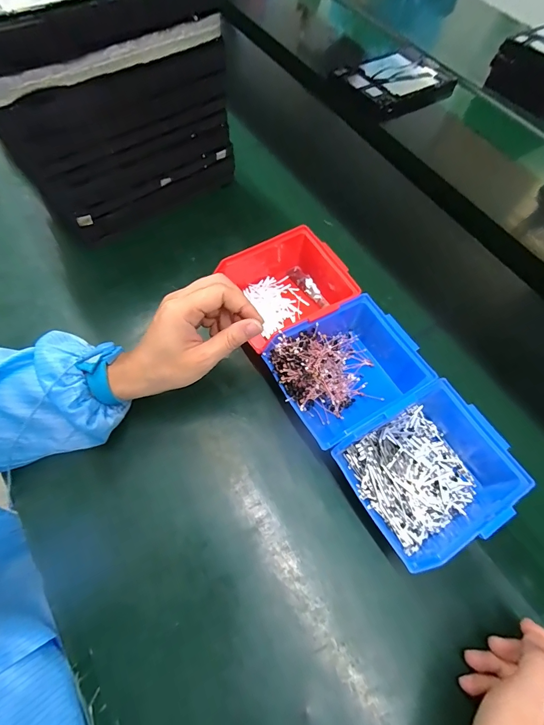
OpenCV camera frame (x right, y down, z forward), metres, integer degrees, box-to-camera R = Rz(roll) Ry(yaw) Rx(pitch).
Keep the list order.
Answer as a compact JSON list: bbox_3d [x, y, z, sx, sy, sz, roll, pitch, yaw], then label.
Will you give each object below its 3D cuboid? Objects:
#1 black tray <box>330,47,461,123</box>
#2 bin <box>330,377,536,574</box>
[{"bbox_3d":[0.246,-0.568,0.717,0.250,0.035,0.150,-33,71,-20],"label":"black tray"},{"bbox_3d":[0.154,0.100,0.343,0.155,0.062,0.120,-28,69,-18],"label":"bin"}]

